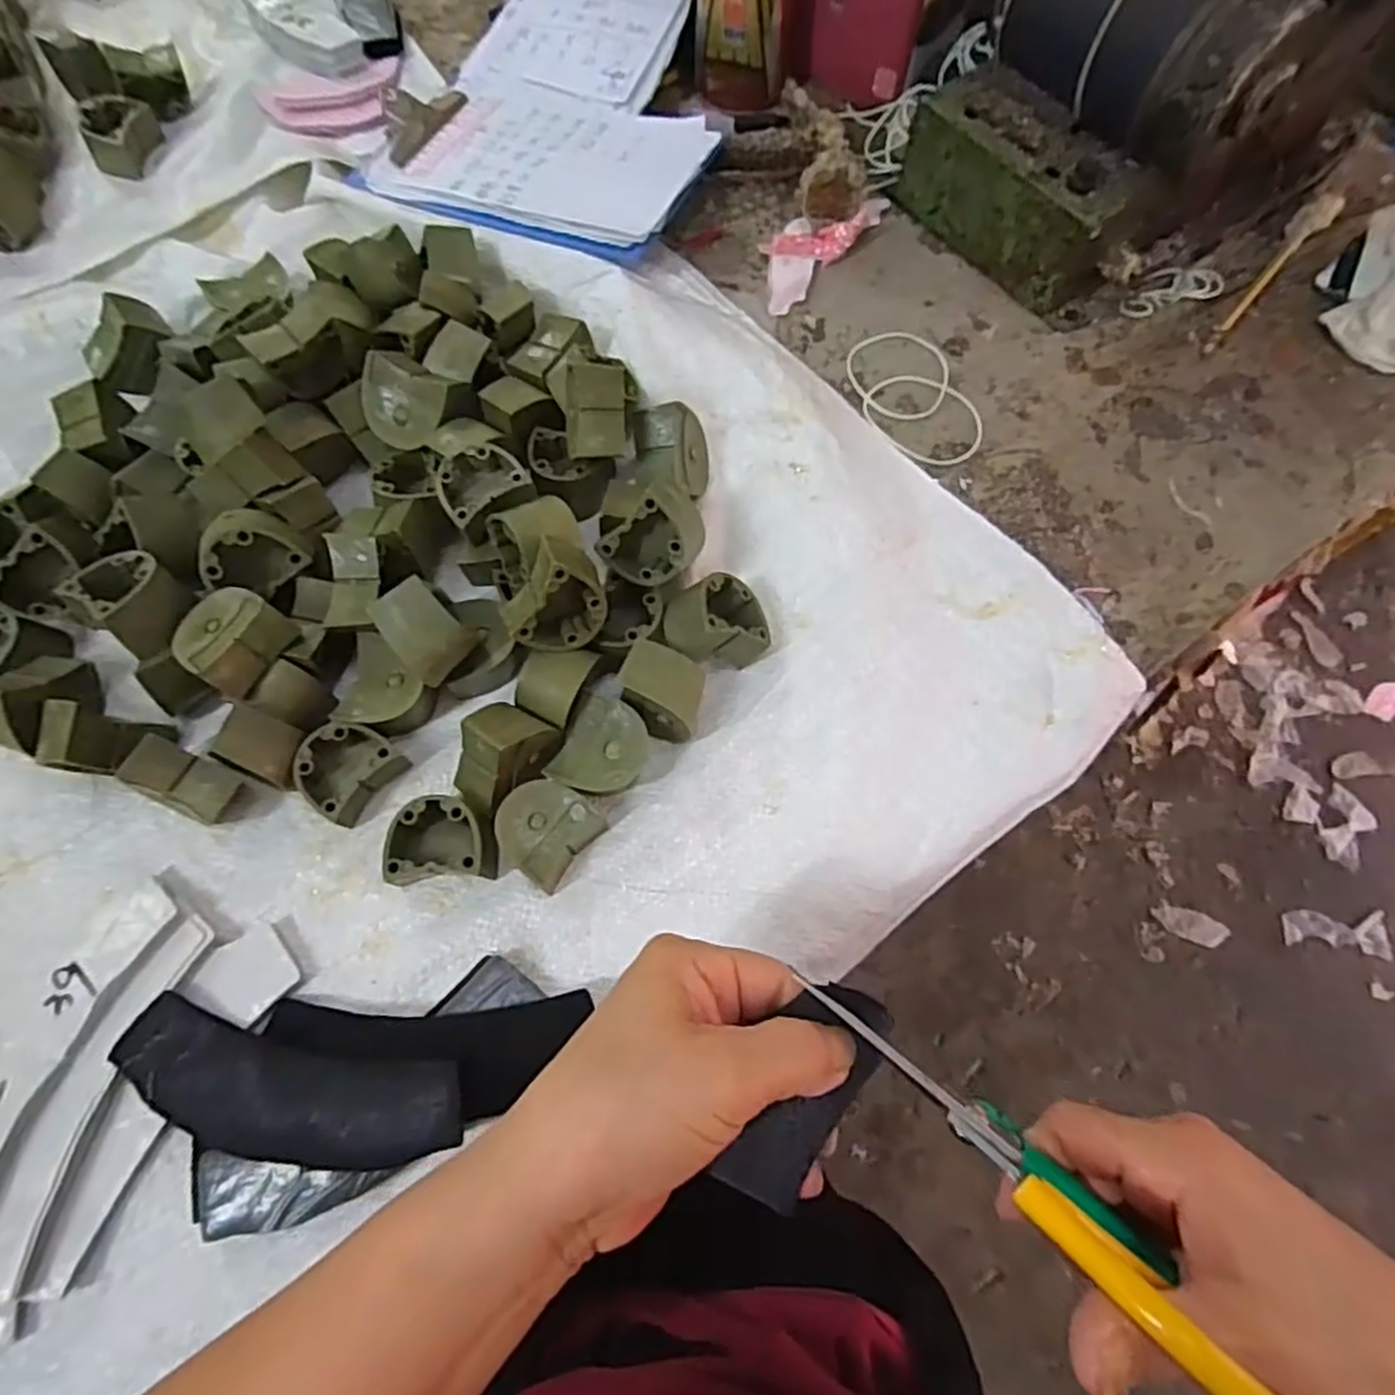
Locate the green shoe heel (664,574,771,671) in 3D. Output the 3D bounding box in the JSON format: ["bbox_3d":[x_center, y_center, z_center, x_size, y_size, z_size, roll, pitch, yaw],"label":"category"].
[{"bbox_3d":[0.010,-0.039,0.394,0.046,0.030,0.039,4,63,-41],"label":"green shoe heel"}]

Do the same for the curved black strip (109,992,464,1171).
[{"bbox_3d":[-0.175,0.169,0.321,0.153,0.021,0.048,11,69,3],"label":"curved black strip"}]

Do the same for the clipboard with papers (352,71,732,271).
[{"bbox_3d":[-0.112,-0.370,0.512,0.229,0.021,0.154,20,70,6],"label":"clipboard with papers"}]

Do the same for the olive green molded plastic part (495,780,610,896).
[{"bbox_3d":[-0.075,0.066,0.364,0.042,0.027,0.045,27,71,8],"label":"olive green molded plastic part"}]

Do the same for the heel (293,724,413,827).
[{"bbox_3d":[-0.175,0.035,0.375,0.036,0.026,0.043,37,73,12],"label":"heel"}]

